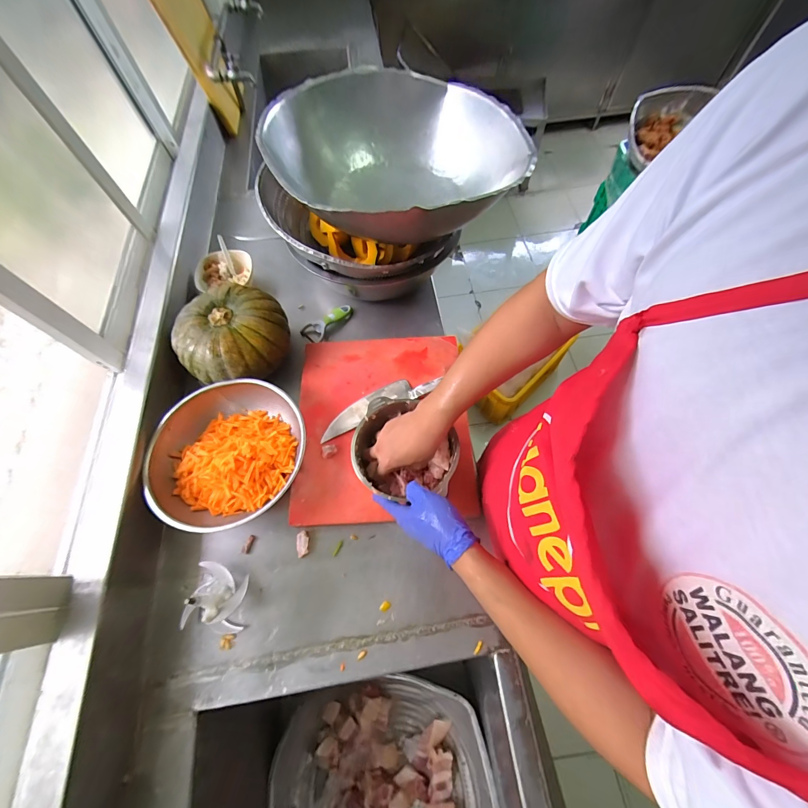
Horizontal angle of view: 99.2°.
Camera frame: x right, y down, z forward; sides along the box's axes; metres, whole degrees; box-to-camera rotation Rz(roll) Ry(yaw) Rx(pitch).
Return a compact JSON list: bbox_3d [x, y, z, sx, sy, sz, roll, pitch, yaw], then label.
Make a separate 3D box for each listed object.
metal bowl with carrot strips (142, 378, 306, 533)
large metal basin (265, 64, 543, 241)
[{"bbox_3d":[-0.318,0.094,0.646,0.266,0.088,0.269,-1,65,2],"label":"metal bowl with carrot strips"},{"bbox_3d":[-0.011,-0.484,0.716,0.477,0.171,0.468,-1,65,2],"label":"large metal basin"}]

